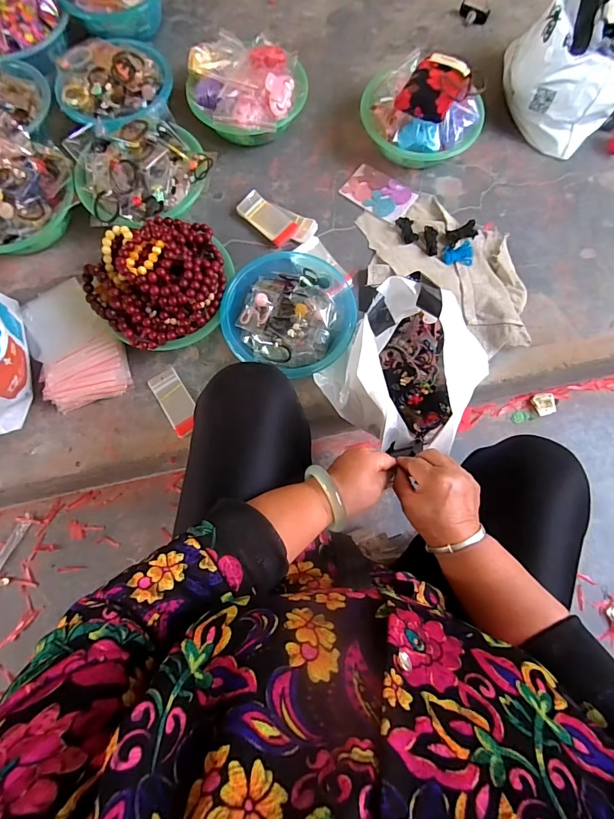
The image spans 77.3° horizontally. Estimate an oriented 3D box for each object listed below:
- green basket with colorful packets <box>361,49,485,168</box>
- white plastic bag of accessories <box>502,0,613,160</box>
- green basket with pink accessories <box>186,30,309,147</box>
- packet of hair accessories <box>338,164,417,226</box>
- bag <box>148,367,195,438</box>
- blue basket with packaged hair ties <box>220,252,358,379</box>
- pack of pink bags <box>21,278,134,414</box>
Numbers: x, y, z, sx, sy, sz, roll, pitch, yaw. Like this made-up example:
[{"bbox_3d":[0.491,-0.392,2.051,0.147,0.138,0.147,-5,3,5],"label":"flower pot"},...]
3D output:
[{"bbox_3d":[0.223,-0.592,0.755,0.237,0.140,0.203,33,78,8],"label":"green basket with colorful packets"},{"bbox_3d":[0.567,-0.743,0.776,0.261,0.199,0.339,37,78,9],"label":"white plastic bag of accessories"},{"bbox_3d":[-0.119,-0.649,0.784,0.234,0.102,0.232,-7,75,-2],"label":"green basket with pink accessories"},{"bbox_3d":[0.146,-0.441,0.782,0.140,0.007,0.094,33,78,8],"label":"packet of hair accessories"},{"bbox_3d":[-0.231,-0.013,0.680,0.051,0.005,0.118,-30,82,-13],"label":"bag"},{"bbox_3d":[-0.026,-0.173,0.677,0.217,0.065,0.220,0,75,0],"label":"blue basket with packaged hair ties"},{"bbox_3d":[-0.406,-0.117,0.667,0.146,0.058,0.224,-26,77,-6],"label":"pack of pink bags"}]

